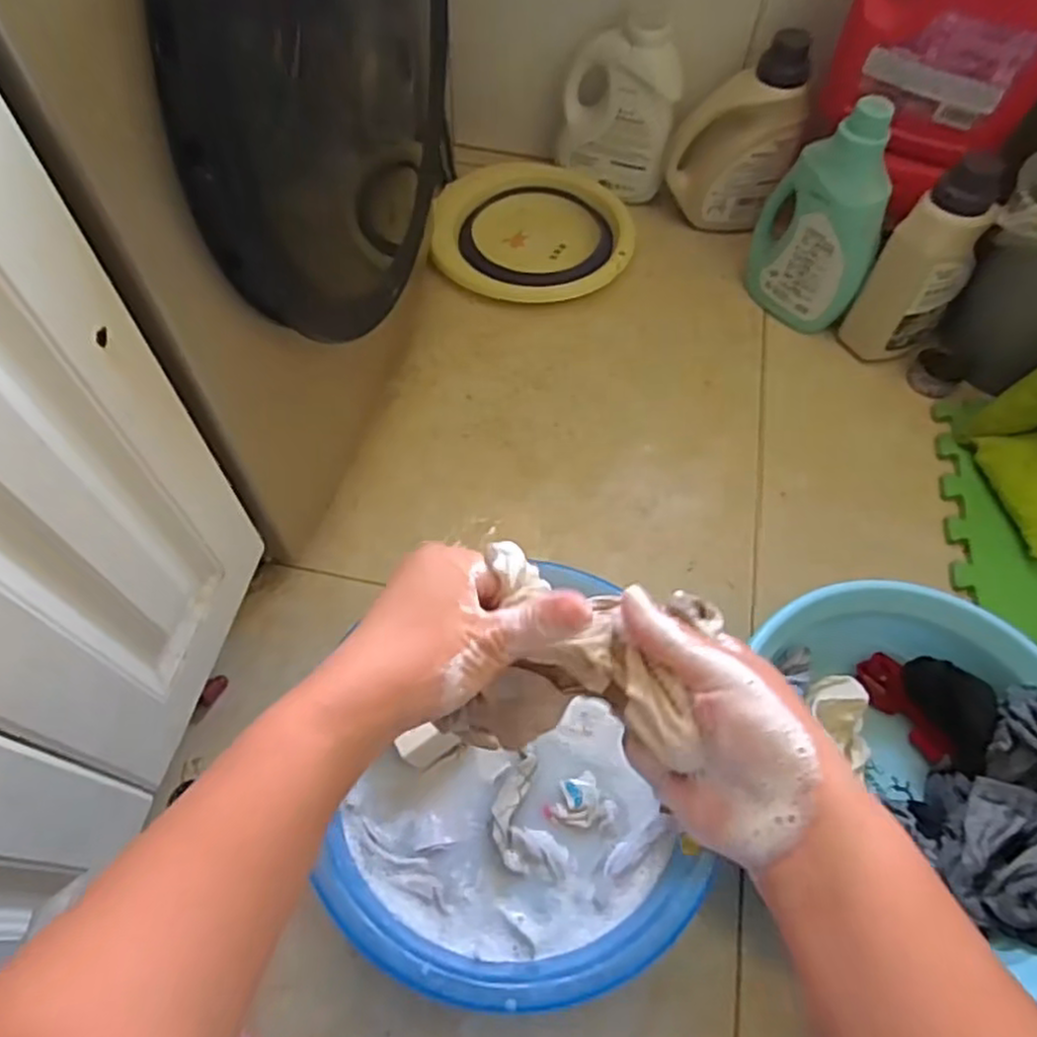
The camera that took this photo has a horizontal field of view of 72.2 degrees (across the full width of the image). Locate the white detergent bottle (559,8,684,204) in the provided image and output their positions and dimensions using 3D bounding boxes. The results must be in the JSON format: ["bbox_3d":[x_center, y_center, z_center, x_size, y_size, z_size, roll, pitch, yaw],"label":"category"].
[{"bbox_3d":[0.148,-0.609,1.082,0.174,0.234,0.072,16,61,6],"label":"white detergent bottle"}]

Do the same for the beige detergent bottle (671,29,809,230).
[{"bbox_3d":[0.324,-0.563,1.055,0.175,0.248,0.081,18,61,8],"label":"beige detergent bottle"}]

